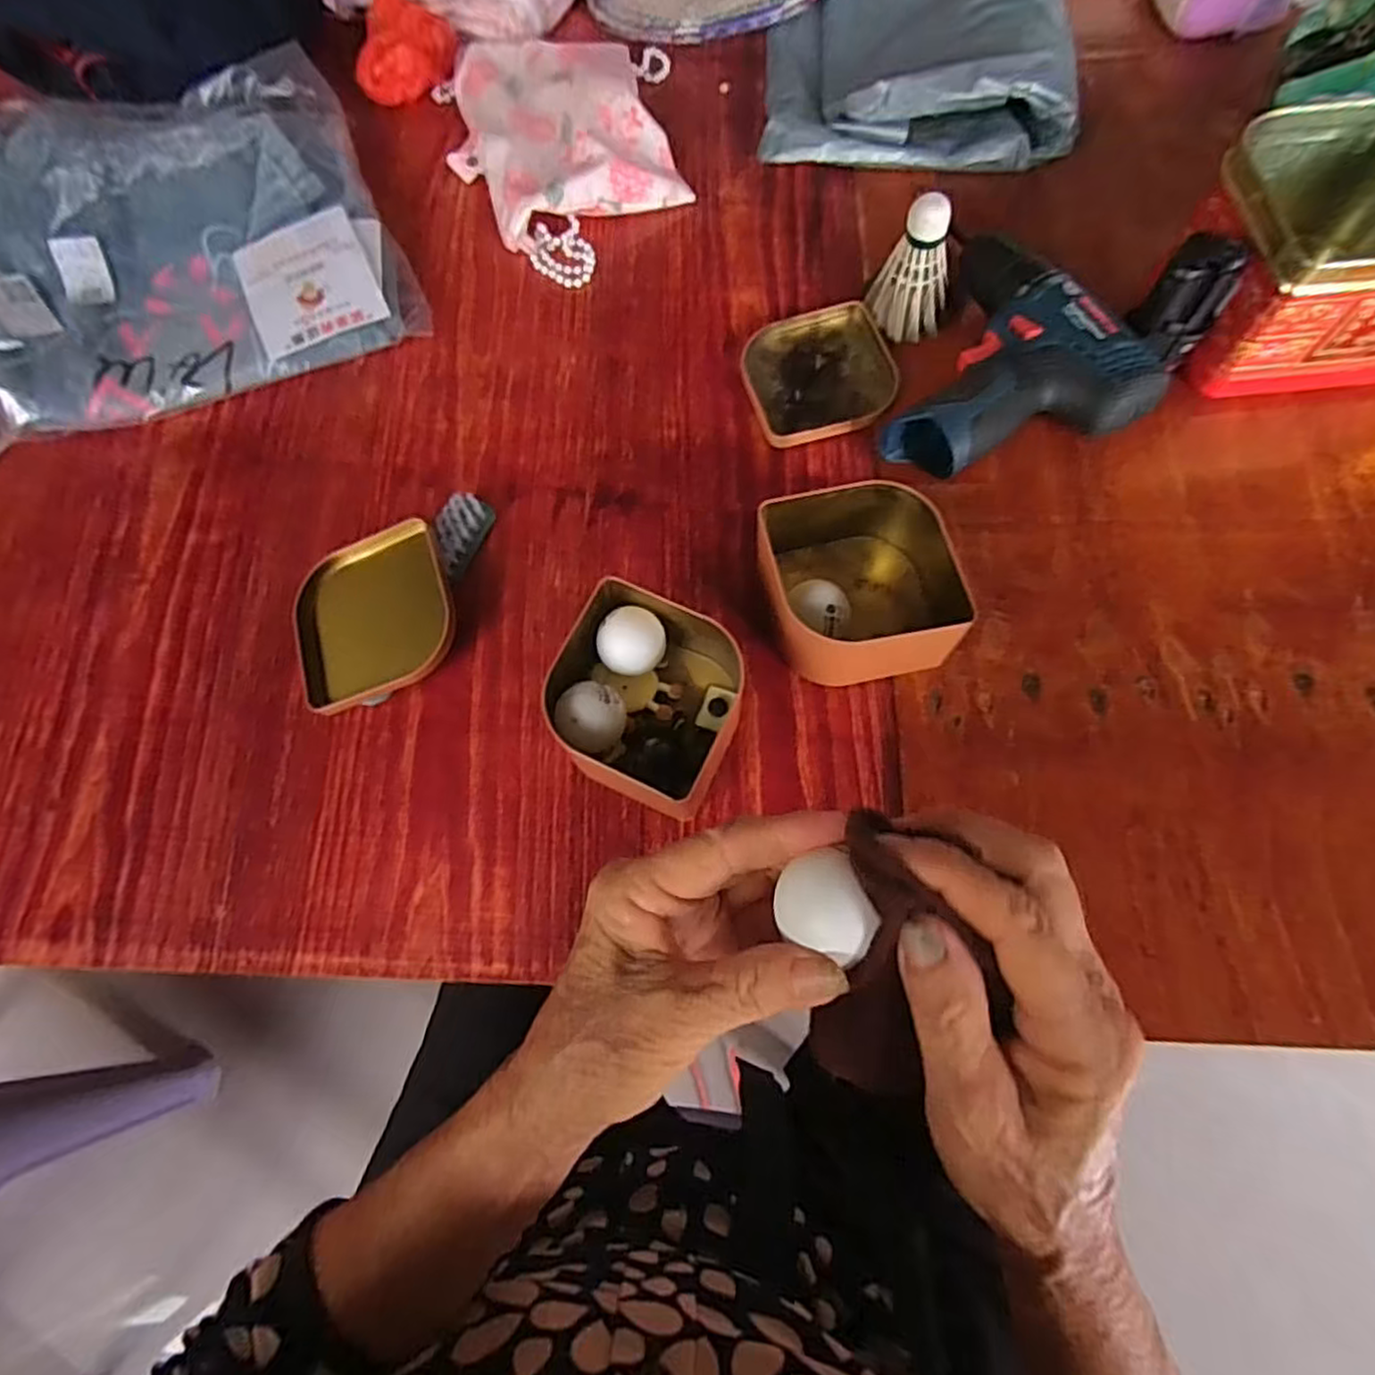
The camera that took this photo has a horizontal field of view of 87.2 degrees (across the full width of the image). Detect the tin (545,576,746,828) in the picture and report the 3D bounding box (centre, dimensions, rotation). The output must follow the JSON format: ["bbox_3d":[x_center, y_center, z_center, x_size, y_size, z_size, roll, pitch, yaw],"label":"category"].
[{"bbox_3d":[-0.021,0.005,0.403,0.096,0.061,0.123,12,72,7],"label":"tin"}]

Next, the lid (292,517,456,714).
[{"bbox_3d":[-0.195,-0.044,0.444,0.102,0.025,0.094,-23,71,-5],"label":"lid"}]

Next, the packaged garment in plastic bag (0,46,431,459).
[{"bbox_3d":[-0.399,-0.326,0.526,0.346,0.073,0.273,-21,71,-5],"label":"packaged garment in plastic bag"}]

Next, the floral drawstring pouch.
[{"bbox_3d":[-0.108,-0.454,0.582,0.167,0.042,0.208,-19,71,-4],"label":"floral drawstring pouch"}]

